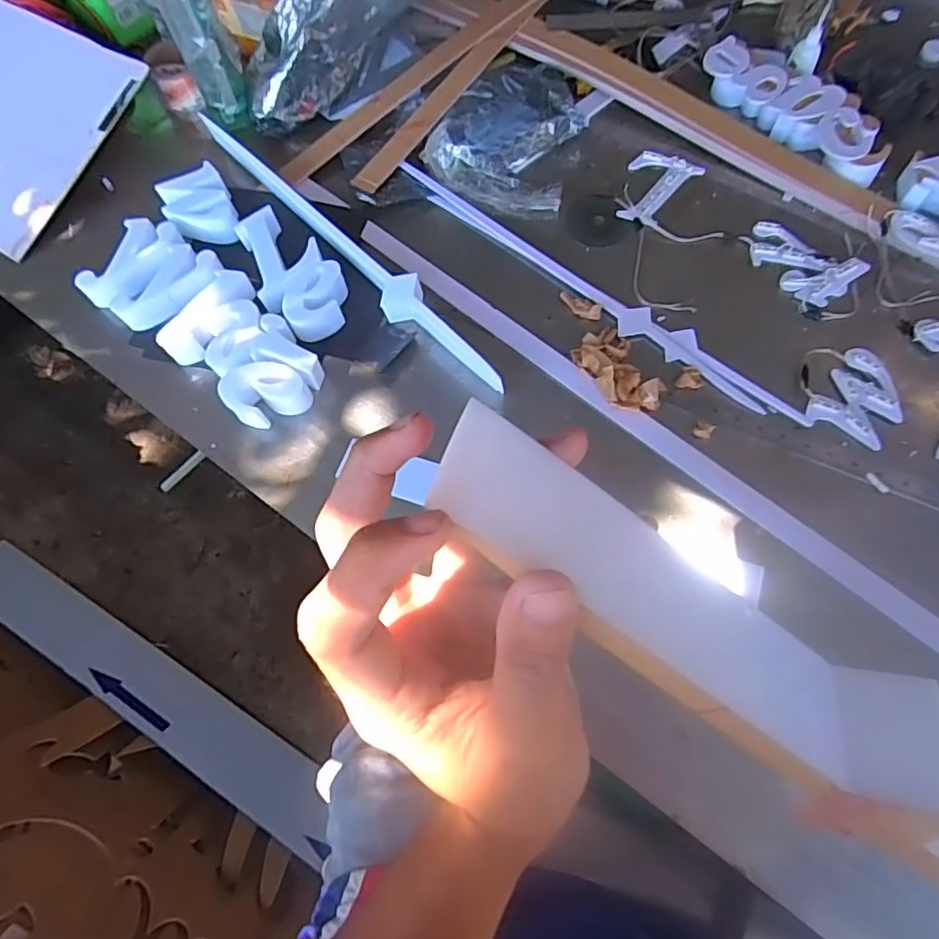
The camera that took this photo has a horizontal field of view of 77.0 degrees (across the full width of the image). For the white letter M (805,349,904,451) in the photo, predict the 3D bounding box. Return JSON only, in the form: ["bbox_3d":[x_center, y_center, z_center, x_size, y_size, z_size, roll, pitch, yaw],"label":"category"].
[{"bbox_3d":[0.428,-0.075,0.646,0.080,0.018,0.109,39,74,17],"label":"white letter M"}]

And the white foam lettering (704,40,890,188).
[{"bbox_3d":[0.438,-0.485,0.794,0.095,0.035,0.287,-39,70,-13],"label":"white foam lettering"}]

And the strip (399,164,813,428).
[{"bbox_3d":[0.140,-0.222,0.722,0.579,0.018,0.051,38,73,15],"label":"strip"}]

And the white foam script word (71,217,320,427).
[{"bbox_3d":[-0.319,-0.184,0.710,0.356,0.033,0.135,36,73,16],"label":"white foam script word"}]

